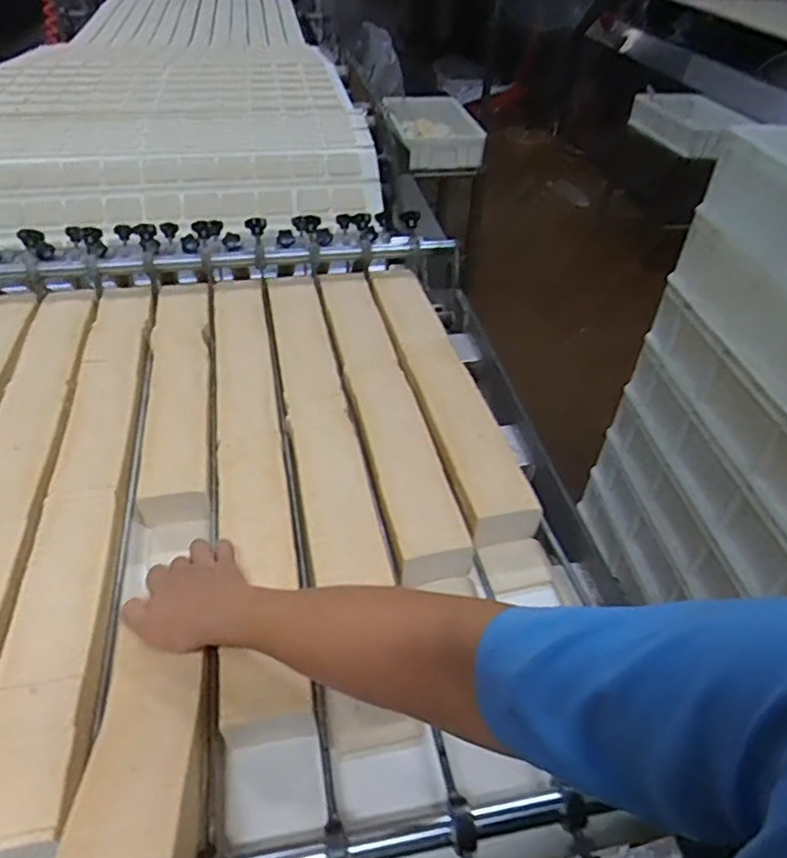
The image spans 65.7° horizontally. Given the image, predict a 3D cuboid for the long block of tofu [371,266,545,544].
[{"bbox_3d":[0.061,-0.079,0.845,0.082,0.038,0.549,-8,43,-11],"label":"long block of tofu"}]

